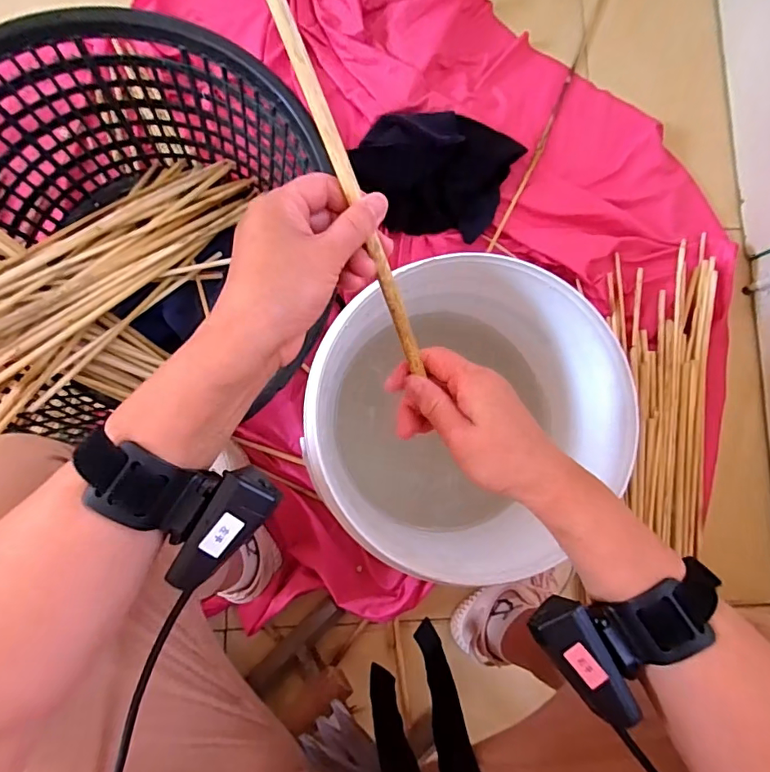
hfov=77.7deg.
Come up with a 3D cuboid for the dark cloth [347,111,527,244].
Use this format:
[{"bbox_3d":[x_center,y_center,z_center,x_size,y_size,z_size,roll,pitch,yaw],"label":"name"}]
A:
[{"bbox_3d":[0.079,-0.328,0.727,0.257,0.038,0.193,8,83,-3],"label":"dark cloth"}]

